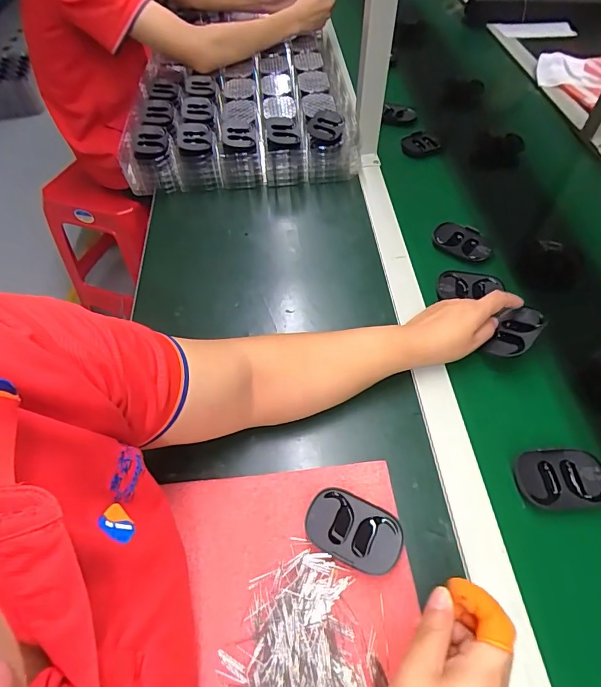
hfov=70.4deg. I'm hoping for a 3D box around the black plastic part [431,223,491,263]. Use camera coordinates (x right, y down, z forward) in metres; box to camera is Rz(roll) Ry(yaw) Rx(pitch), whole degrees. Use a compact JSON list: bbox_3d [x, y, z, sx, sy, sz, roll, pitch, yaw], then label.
[{"bbox_3d":[0.241,-0.150,0.638,0.084,0.017,0.058,33,62,22],"label":"black plastic part"}]

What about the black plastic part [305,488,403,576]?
[{"bbox_3d":[0.049,0.173,0.394,0.086,0.013,0.057,20,58,15],"label":"black plastic part"}]

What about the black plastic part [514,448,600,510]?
[{"bbox_3d":[0.263,0.139,0.433,0.087,0.017,0.057,-3,55,0],"label":"black plastic part"}]

